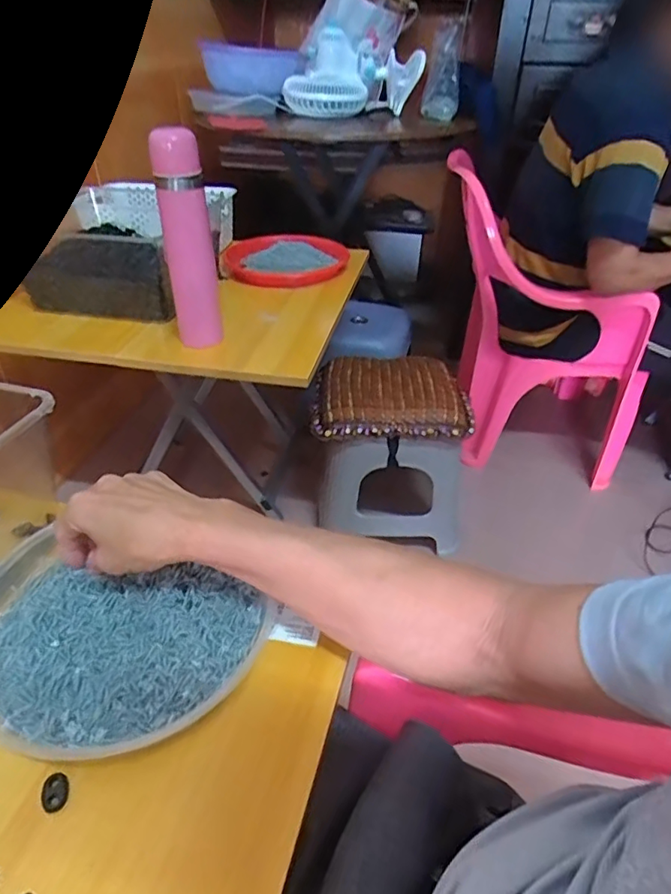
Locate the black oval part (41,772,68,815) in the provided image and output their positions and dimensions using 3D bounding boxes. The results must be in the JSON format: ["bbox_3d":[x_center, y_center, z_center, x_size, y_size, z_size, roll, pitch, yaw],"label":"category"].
[{"bbox_3d":[-0.176,0.217,0.340,0.015,0.004,0.021,-9,38,-13],"label":"black oval part"}]

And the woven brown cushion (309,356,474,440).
[{"bbox_3d":[0.108,-0.105,1.080,0.301,0.051,0.246,2,37,0],"label":"woven brown cushion"}]

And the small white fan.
[{"bbox_3d":[0.038,-0.907,1.320,0.319,0.156,0.155,-3,38,-6],"label":"small white fan"}]

